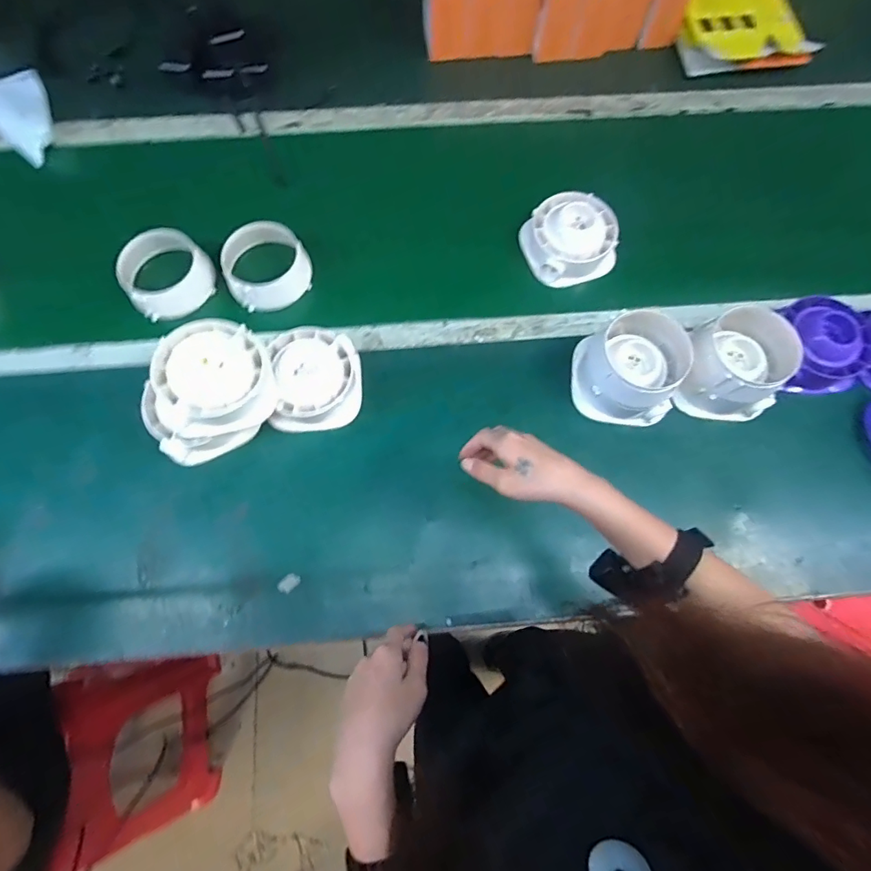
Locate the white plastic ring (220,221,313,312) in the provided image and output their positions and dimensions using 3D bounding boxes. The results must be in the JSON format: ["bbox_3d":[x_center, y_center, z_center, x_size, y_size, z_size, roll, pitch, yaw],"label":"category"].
[{"bbox_3d":[-0.255,-0.254,0.715,0.126,0.063,0.105,-27,76,-8],"label":"white plastic ring"}]

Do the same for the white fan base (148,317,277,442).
[{"bbox_3d":[-0.279,-0.074,0.600,0.130,0.067,0.134,0,72,0],"label":"white fan base"}]

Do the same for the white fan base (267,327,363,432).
[{"bbox_3d":[-0.167,-0.076,0.657,0.119,0.061,0.142,1,74,0],"label":"white fan base"}]

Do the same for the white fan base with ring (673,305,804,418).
[{"bbox_3d":[0.413,-0.094,0.651,0.137,0.087,0.138,-25,75,-7],"label":"white fan base with ring"}]

